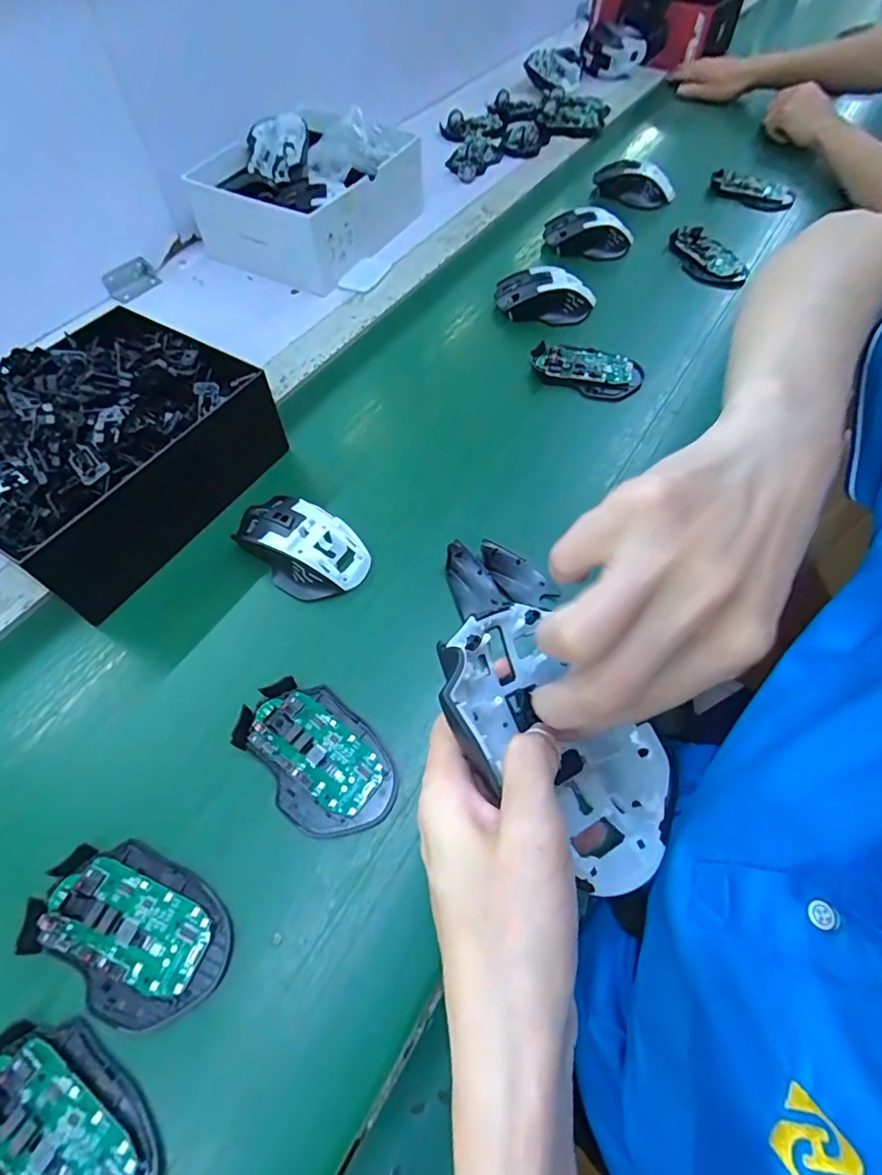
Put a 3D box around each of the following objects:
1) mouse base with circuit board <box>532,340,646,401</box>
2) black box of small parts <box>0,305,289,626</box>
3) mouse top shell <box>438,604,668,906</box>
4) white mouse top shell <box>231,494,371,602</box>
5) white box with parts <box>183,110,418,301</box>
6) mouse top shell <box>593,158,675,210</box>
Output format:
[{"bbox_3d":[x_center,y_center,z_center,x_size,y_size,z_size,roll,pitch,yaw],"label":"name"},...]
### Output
[{"bbox_3d":[0.154,-0.234,0.560,0.115,0.020,0.067,22,61,11],"label":"mouse base with circuit board"},{"bbox_3d":[-0.279,-0.118,0.440,0.177,0.107,0.223,30,63,15],"label":"black box of small parts"},{"bbox_3d":[0.044,0.063,0.219,0.065,0.031,0.112,-41,80,-22],"label":"mouse top shell"},{"bbox_3d":[-0.115,-0.034,0.428,0.110,0.033,0.067,30,63,16],"label":"white mouse top shell"},{"bbox_3d":[-0.165,-0.512,0.690,0.211,0.089,0.245,24,62,12],"label":"white box with parts"},{"bbox_3d":[0.278,-0.581,0.759,0.118,0.038,0.065,16,60,8],"label":"mouse top shell"}]

